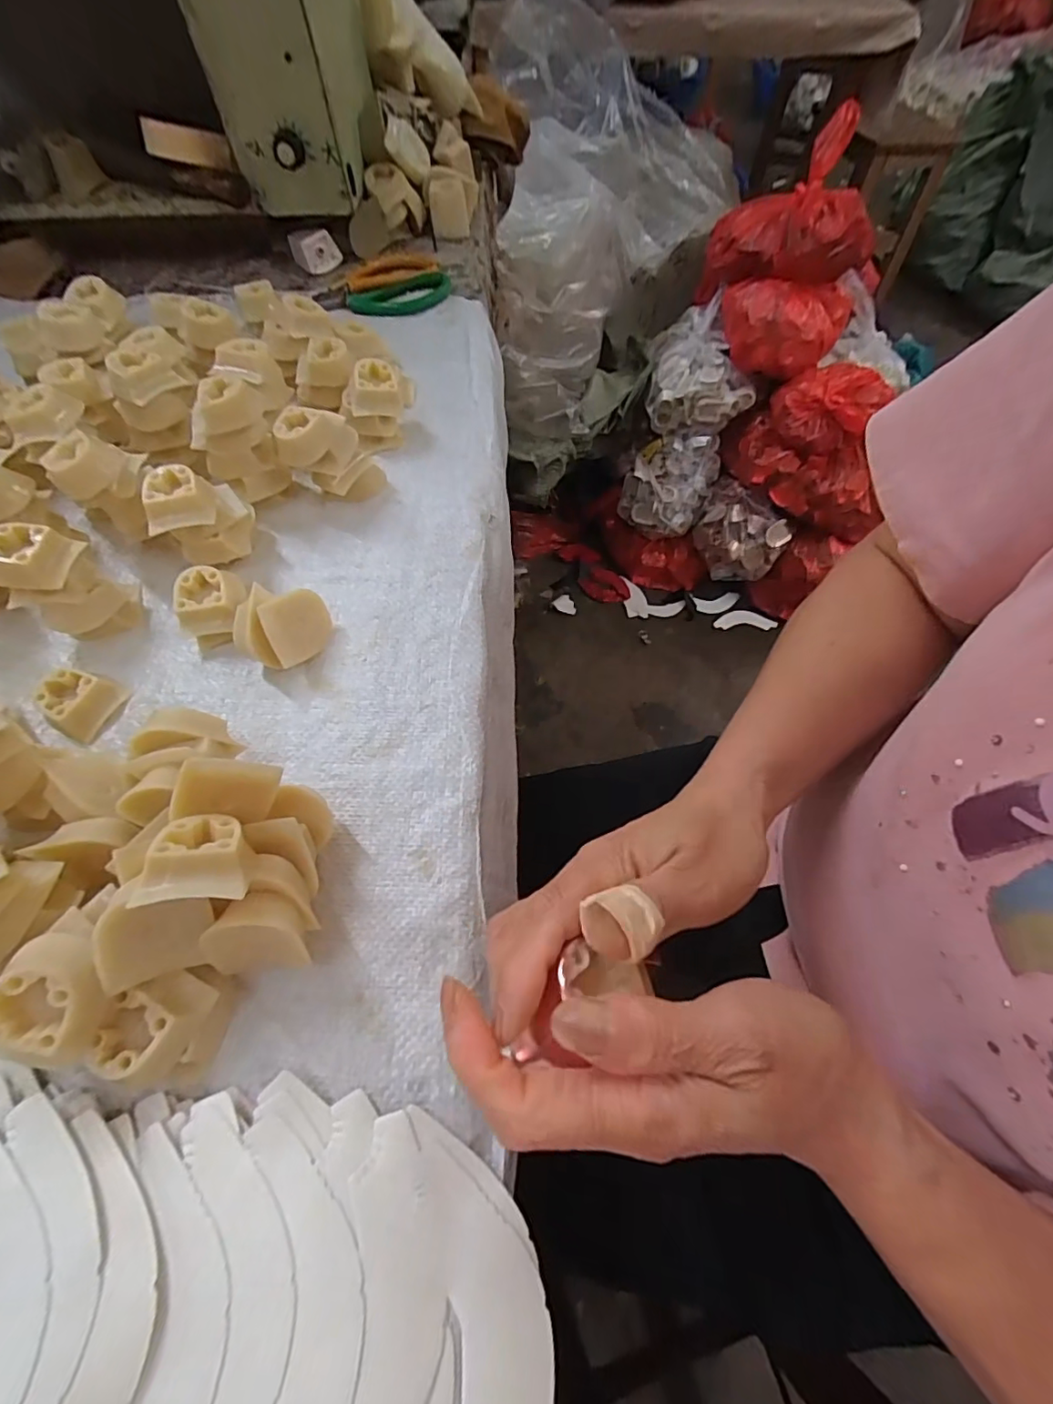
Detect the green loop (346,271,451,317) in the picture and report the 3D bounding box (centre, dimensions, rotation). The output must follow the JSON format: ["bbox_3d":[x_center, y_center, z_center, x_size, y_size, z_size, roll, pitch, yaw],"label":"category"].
[{"bbox_3d":[-0.120,-0.392,0.528,0.101,0.007,0.057,-20,63,-9],"label":"green loop"}]

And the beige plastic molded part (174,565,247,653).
[{"bbox_3d":[-0.195,-0.059,0.340,0.035,0.036,0.040,-12,62,-5],"label":"beige plastic molded part"}]

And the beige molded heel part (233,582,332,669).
[{"bbox_3d":[-0.148,-0.046,0.329,0.040,0.043,0.048,10,62,7],"label":"beige molded heel part"}]

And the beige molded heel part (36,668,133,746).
[{"bbox_3d":[-0.262,-0.001,0.319,0.036,0.019,0.036,25,65,15],"label":"beige molded heel part"}]

